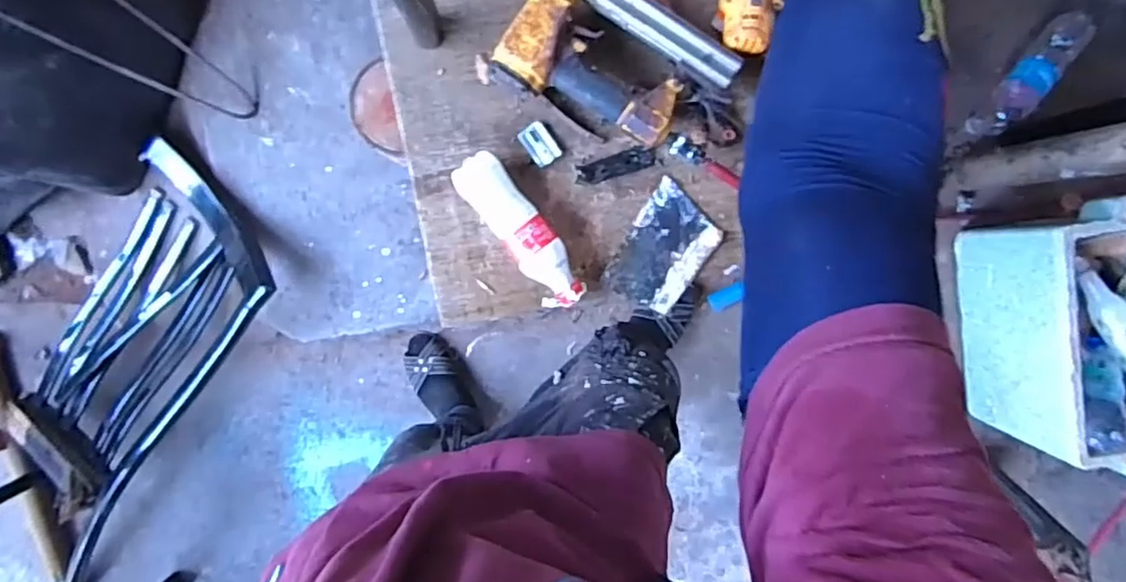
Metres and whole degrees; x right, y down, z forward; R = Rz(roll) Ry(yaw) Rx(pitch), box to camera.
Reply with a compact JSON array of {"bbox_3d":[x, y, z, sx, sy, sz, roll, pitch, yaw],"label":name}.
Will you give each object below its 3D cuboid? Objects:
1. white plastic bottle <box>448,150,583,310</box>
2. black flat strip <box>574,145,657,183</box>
[{"bbox_3d":[-0.046,-0.067,0.712,0.057,0.047,0.194,-38,96,-6],"label":"white plastic bottle"},{"bbox_3d":[0.061,-0.145,0.734,0.092,0.013,0.025,-19,94,-8],"label":"black flat strip"}]

